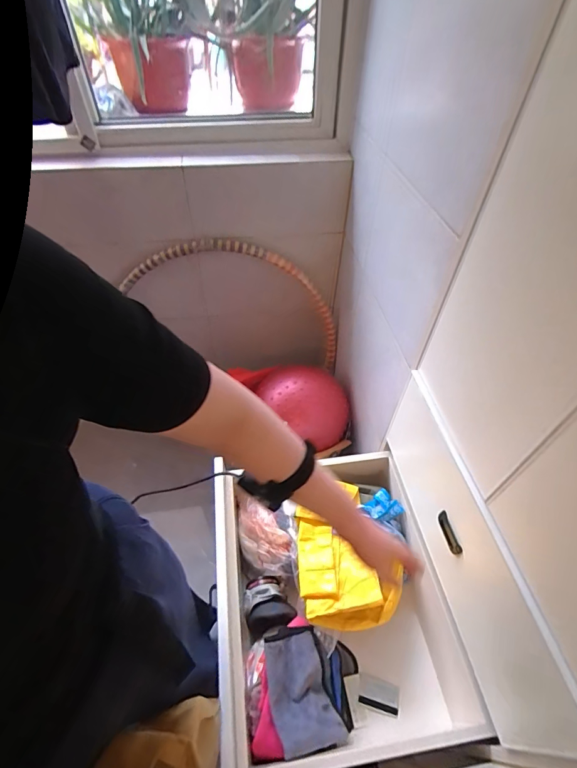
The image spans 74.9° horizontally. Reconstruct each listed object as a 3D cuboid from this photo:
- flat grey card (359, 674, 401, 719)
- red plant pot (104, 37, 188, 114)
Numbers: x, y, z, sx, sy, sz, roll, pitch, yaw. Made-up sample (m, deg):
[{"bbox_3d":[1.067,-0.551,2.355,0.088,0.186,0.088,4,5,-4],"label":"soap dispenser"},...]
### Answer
[{"bbox_3d":[0.201,0.692,0.834,0.090,0.005,0.061,12,42,10],"label":"flat grey card"},{"bbox_3d":[-0.429,-0.982,1.192,0.227,0.165,0.177,-13,52,-11],"label":"red plant pot"}]

